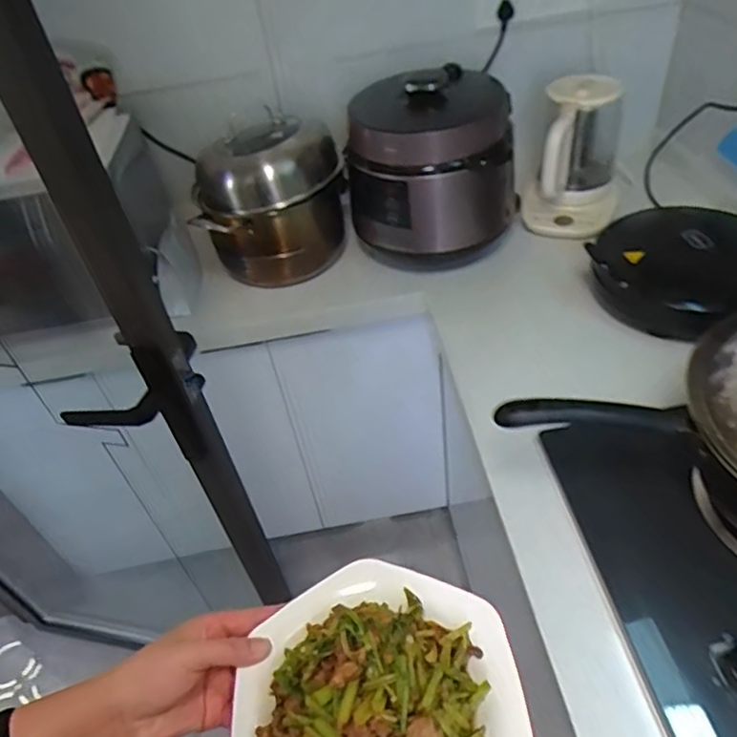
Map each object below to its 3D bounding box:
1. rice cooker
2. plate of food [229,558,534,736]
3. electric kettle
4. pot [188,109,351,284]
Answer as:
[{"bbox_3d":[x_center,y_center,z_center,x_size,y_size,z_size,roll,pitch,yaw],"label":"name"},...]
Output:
[{"bbox_3d":[0.112,-0.372,1.087,0.302,0.246,0.258,-10,46,-3],"label":"rice cooker"},{"bbox_3d":[0.009,0.227,0.416,0.195,0.058,0.198,-3,46,4],"label":"plate of food"},{"bbox_3d":[0.383,-0.382,1.121,0.169,0.231,0.174,10,49,16],"label":"electric kettle"},{"bbox_3d":[-0.178,-0.315,1.124,0.268,0.234,0.250,-10,46,-3],"label":"pot"}]

